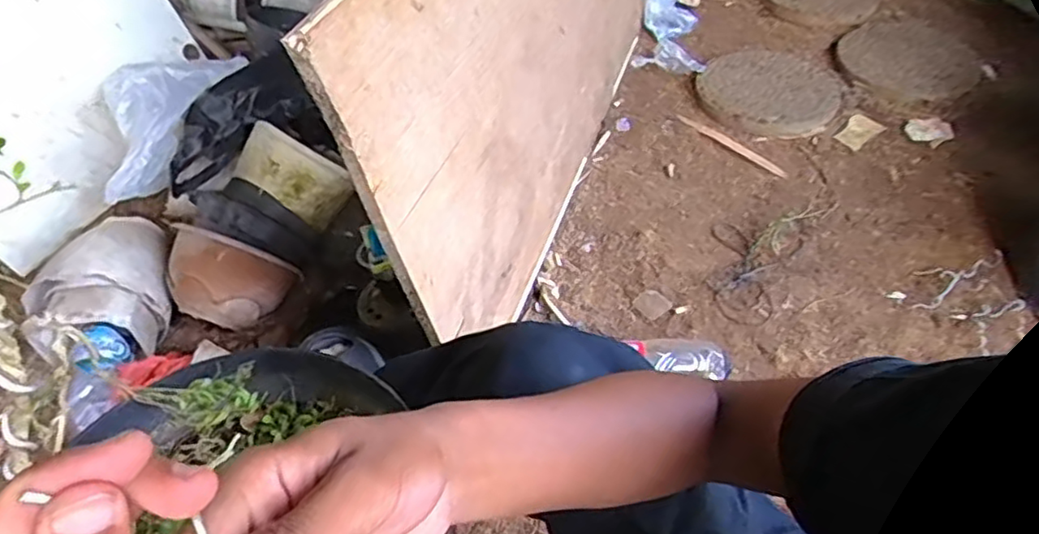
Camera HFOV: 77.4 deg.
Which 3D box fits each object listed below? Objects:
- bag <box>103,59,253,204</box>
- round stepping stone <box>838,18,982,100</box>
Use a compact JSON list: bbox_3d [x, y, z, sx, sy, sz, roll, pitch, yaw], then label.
[{"bbox_3d":[-0.658,-0.281,1.179,0.173,0.094,0.383,4,61,4],"label":"bag"},{"bbox_3d":[0.803,-0.430,1.340,0.215,0.043,0.274,-18,50,-15],"label":"round stepping stone"}]

